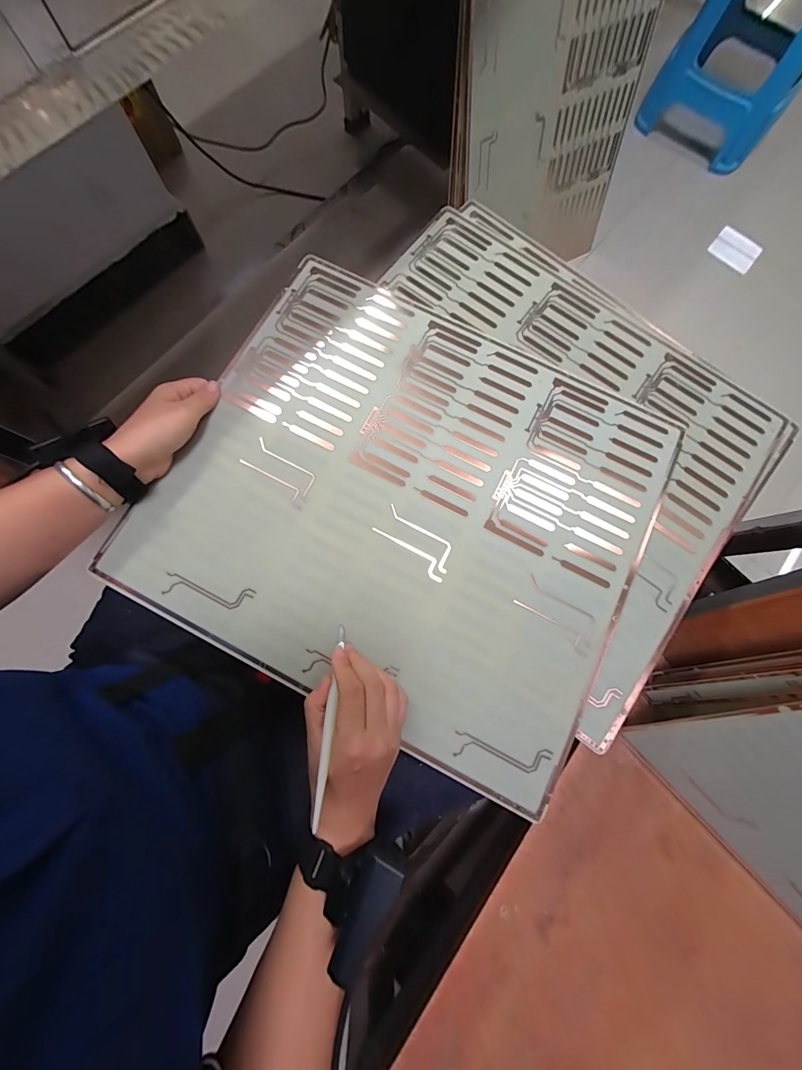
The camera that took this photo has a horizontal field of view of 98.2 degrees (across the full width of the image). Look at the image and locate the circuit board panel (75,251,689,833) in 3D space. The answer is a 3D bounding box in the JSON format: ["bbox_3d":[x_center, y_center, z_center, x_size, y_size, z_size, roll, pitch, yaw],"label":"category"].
[{"bbox_3d":[0.006,-0.040,0.365,0.467,0.008,0.420,27,79,4],"label":"circuit board panel"}]

